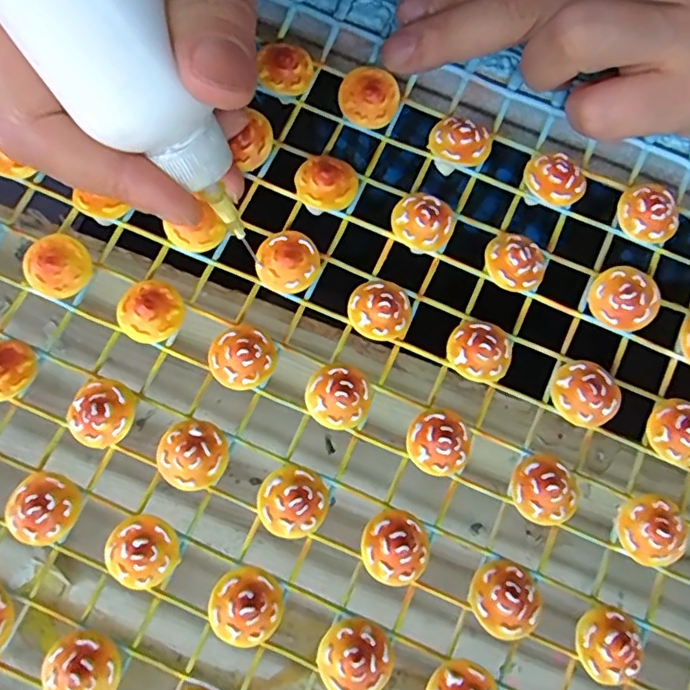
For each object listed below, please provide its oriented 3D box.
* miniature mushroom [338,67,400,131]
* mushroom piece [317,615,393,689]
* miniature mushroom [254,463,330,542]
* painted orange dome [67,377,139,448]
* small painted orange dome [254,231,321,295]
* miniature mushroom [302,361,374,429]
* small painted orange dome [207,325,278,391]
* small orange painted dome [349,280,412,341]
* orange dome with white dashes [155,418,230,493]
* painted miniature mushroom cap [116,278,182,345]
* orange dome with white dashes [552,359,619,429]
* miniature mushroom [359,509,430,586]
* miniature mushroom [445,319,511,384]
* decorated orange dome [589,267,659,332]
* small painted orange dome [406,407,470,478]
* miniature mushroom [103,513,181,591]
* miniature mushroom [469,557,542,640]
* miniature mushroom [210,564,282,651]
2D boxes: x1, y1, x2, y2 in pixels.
[{"bbox_3d":[0.008,-0.083,0.192,0.020,0.009,0.018,-6,76,-1],"label":"miniature mushroom"},{"bbox_3d":[0.003,0.085,0.155,0.019,0.008,0.019,0,79,-2],"label":"mushroom piece"},{"bbox_3d":[-0.015,0.045,0.165,0.019,0.009,0.019,43,80,6],"label":"miniature mushroom"},{"bbox_3d":[-0.072,0.020,0.169,0.020,0.009,0.019,0,79,-2],"label":"painted orange dome"},{"bbox_3d":[-0.018,-0.026,0.181,0.019,0.010,0.019,0,79,-2],"label":"small painted orange dome"},{"bbox_3d":[-0.002,0.016,0.172,0.019,0.009,0.019,44,81,6],"label":"miniature mushroom"},{"bbox_3d":[-0.031,0.003,0.172,0.019,0.006,0.019,0,79,-2],"label":"small painted orange dome"},{"bbox_3d":[0.011,-0.011,0.178,0.019,0.009,0.019,0,79,-2],"label":"small orange painted dome"},{"bbox_3d":[-0.044,0.032,0.166,0.020,0.008,0.019,0,79,-2],"label":"orange dome with white dashes"},{"bbox_3d":[-0.060,-0.010,0.176,0.019,0.008,0.019,43,80,6],"label":"painted miniature mushroom cap"},{"bbox_3d":[0.073,0.015,0.174,0.019,0.009,0.019,0,79,-2],"label":"orange dome with white dashes"},{"bbox_3d":[0.014,0.058,0.163,0.019,0.010,0.019,0,79,-2],"label":"miniature mushroom"},{"bbox_3d":[0.042,0.002,0.177,0.019,0.010,0.019,0,79,-2],"label":"miniature mushroom"},{"bbox_3d":[0.088,-0.015,0.180,0.020,0.010,0.019,40,80,5],"label":"decorated orange dome"},{"bbox_3d":[0.028,0.029,0.170,0.019,0.009,0.019,0,79,-2],"label":"small painted orange dome"},{"bbox_3d":[-0.057,0.058,0.159,0.019,0.006,0.019,43,80,6],"label":"miniature mushroom"},{"bbox_3d":[0.045,0.071,0.159,0.019,0.006,0.019,-38,83,-9],"label":"miniature mushroom"},{"bbox_3d":[-0.027,0.072,0.157,0.019,0.006,0.019,0,79,-2],"label":"miniature mushroom"}]

